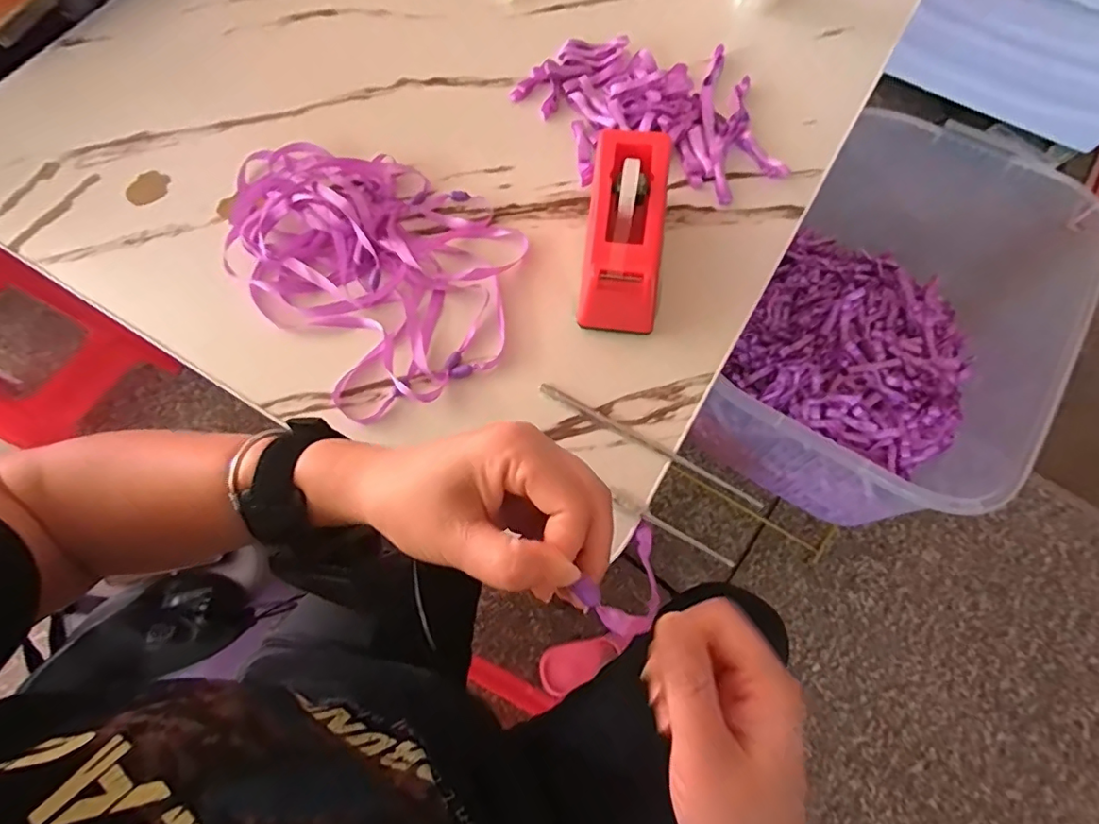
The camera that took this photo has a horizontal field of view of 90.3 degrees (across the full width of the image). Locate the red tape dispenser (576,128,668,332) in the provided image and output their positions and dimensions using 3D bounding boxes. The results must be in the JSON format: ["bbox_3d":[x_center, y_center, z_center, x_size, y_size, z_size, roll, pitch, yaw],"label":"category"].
[{"bbox_3d":[0.058,-0.145,0.442,0.064,0.075,0.154,6,67,3],"label":"red tape dispenser"}]

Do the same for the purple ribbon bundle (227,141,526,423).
[{"bbox_3d":[-0.156,-0.145,0.475,0.204,0.032,0.314,-40,72,-13],"label":"purple ribbon bundle"}]

